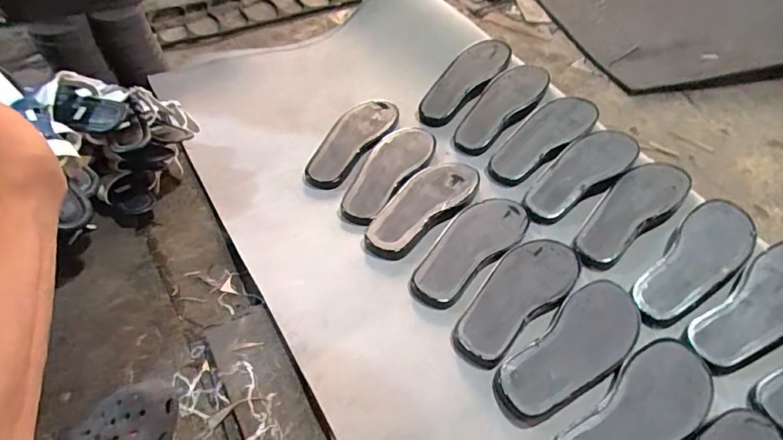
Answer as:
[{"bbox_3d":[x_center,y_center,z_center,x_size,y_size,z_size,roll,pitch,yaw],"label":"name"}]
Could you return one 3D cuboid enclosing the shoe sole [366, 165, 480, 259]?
[{"bbox_3d":[0.052,-0.032,0.730,0.100,0.022,0.254,37,60,25],"label":"shoe sole"}]

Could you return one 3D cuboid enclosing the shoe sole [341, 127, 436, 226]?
[{"bbox_3d":[-0.006,-0.094,0.796,0.102,0.020,0.269,27,57,19],"label":"shoe sole"}]

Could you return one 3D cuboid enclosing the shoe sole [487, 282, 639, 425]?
[{"bbox_3d":[0.241,0.165,0.573,0.251,0.017,0.096,-31,58,-22],"label":"shoe sole"}]

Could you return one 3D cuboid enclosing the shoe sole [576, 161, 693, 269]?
[{"bbox_3d":[0.392,-0.017,0.719,0.245,0.011,0.090,-36,65,-11],"label":"shoe sole"}]

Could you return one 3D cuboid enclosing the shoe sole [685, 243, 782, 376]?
[{"bbox_3d":[0.527,0.119,0.616,0.254,0.025,0.093,-35,59,-10],"label":"shoe sole"}]

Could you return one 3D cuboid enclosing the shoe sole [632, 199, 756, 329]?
[{"bbox_3d":[0.453,0.063,0.657,0.242,0.014,0.089,-43,62,-11],"label":"shoe sole"}]

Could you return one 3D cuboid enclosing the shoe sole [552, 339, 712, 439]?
[{"bbox_3d":[0.297,0.239,0.529,0.247,0.012,0.091,-32,59,-23],"label":"shoe sole"}]

